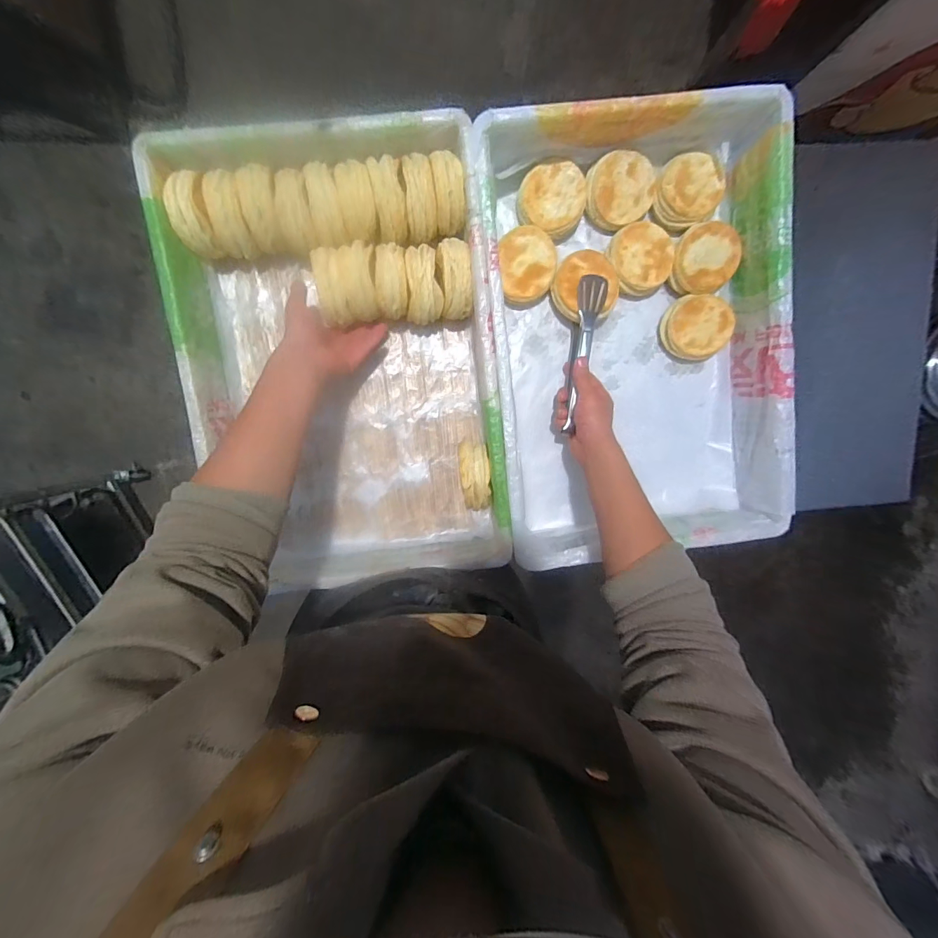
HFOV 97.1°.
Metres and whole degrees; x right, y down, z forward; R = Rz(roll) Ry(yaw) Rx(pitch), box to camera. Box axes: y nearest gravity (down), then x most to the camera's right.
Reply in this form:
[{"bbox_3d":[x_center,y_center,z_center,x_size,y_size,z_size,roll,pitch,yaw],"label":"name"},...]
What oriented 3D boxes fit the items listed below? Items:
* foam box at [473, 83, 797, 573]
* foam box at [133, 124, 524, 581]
[{"bbox_3d":[0.232,-0.175,0.618,0.404,0.157,0.576,-7,95,-4],"label":"foam box"},{"bbox_3d":[-0.168,-0.133,0.602,0.412,0.159,0.579,-6,95,-4],"label":"foam box"}]

